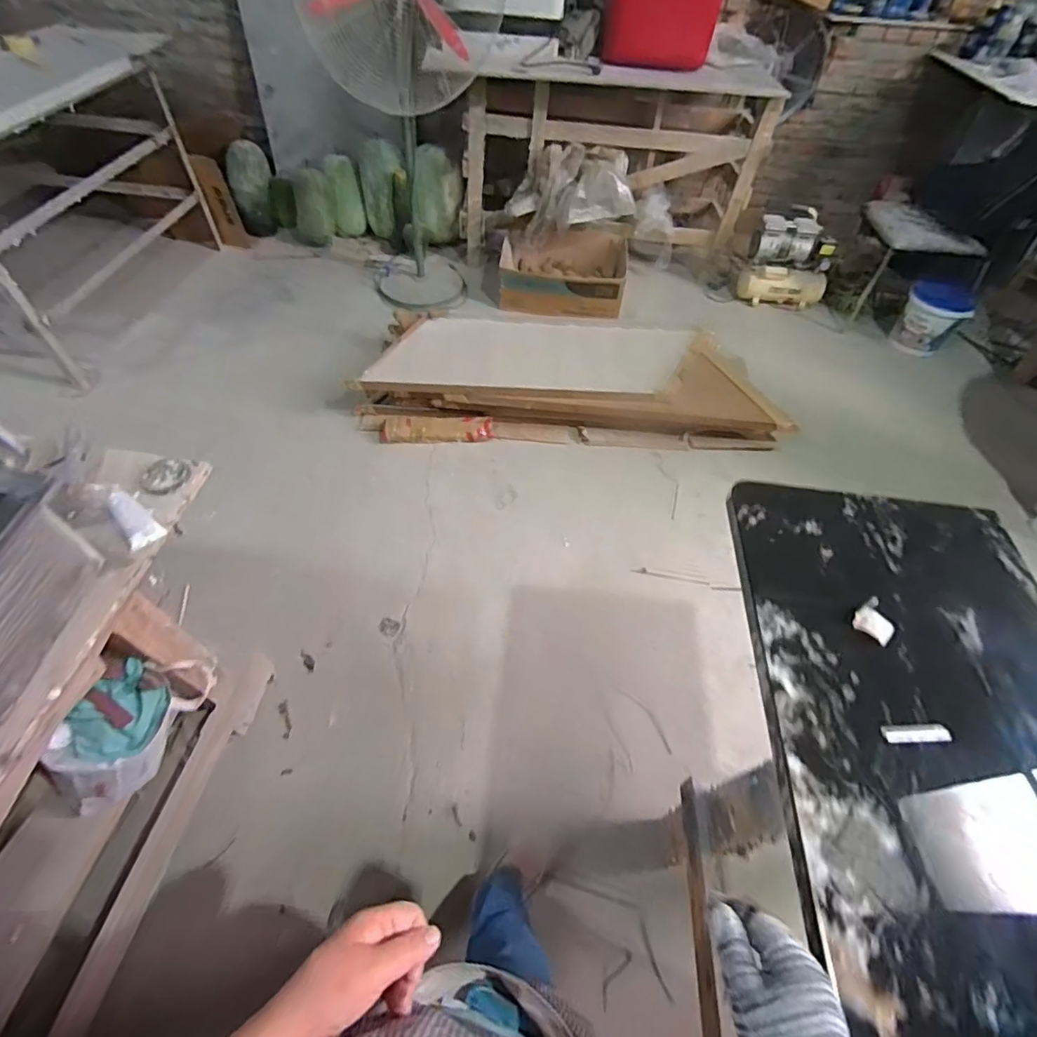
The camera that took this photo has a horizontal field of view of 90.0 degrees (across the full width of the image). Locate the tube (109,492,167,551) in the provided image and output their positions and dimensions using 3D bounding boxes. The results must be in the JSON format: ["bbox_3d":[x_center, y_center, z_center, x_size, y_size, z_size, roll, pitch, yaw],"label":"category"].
[{"bbox_3d":[-0.571,0.000,0.774,0.045,0.022,0.121,-34,62,-25],"label":"tube"}]

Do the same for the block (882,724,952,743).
[{"bbox_3d":[0.482,0.261,0.627,0.082,0.008,0.021,2,53,-3],"label":"block"}]

